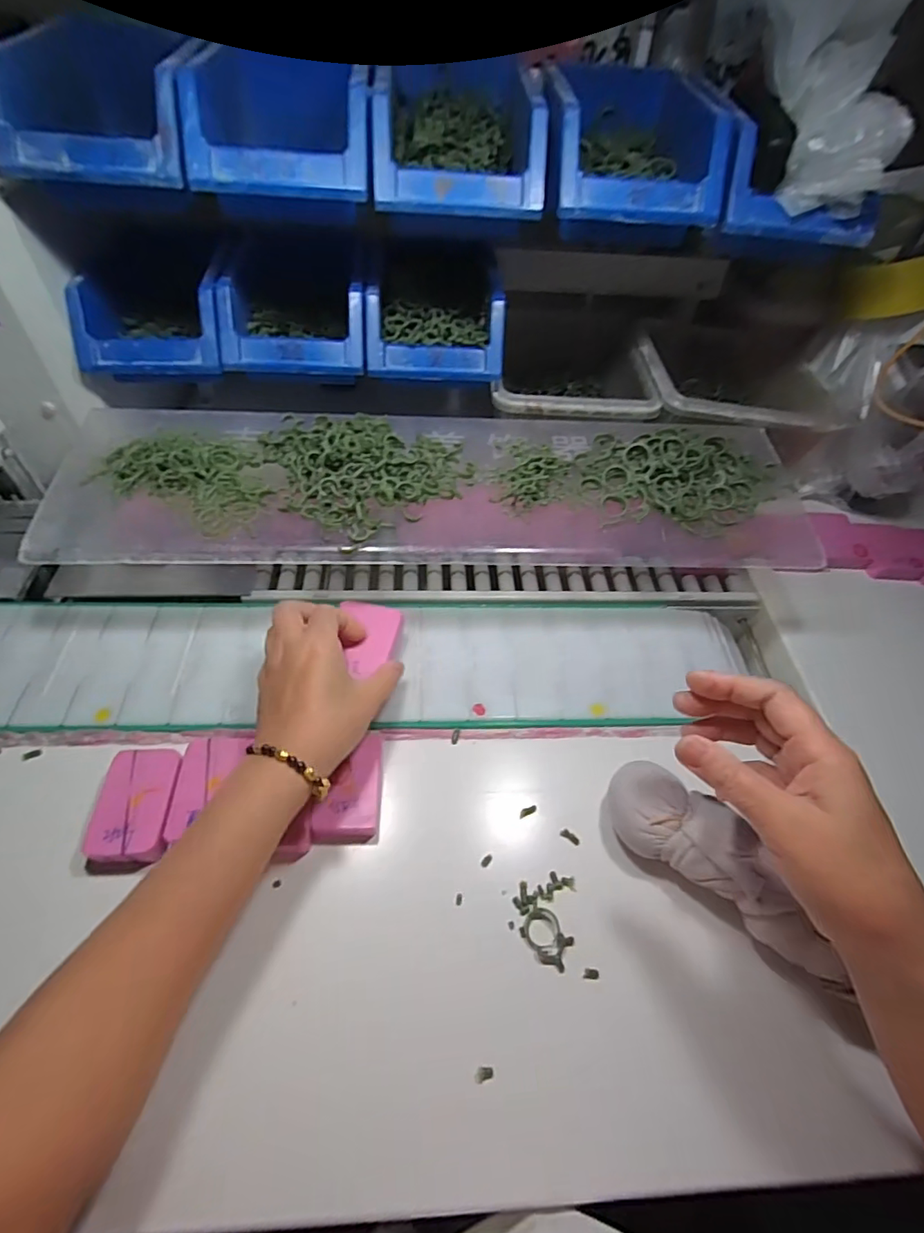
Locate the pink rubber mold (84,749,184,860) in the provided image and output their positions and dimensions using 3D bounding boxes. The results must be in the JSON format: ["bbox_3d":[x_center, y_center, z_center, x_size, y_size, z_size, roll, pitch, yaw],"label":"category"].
[{"bbox_3d":[-0.220,0.128,0.366,0.050,0.020,0.071,-2,55,-6],"label":"pink rubber mold"}]

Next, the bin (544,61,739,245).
[{"bbox_3d":[0.135,-0.391,0.447,0.133,0.073,0.208,5,52,-2],"label":"bin"}]

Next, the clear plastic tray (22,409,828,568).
[{"bbox_3d":[-0.010,-0.119,0.448,0.608,0.046,0.167,-1,54,-5],"label":"clear plastic tray"}]

